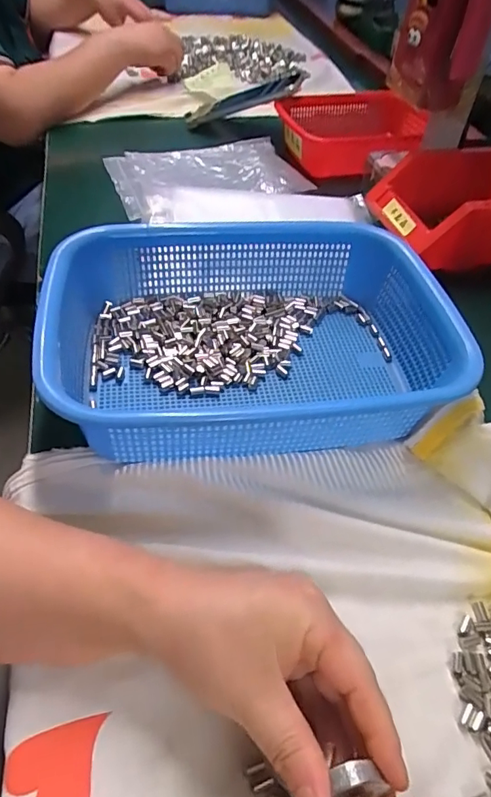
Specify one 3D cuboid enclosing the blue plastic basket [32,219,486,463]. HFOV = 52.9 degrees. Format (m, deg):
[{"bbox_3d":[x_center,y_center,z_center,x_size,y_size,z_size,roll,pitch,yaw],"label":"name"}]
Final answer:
[{"bbox_3d":[0.002,-0.050,0.370,0.290,0.068,0.206,-5,51,-8],"label":"blue plastic basket"}]

